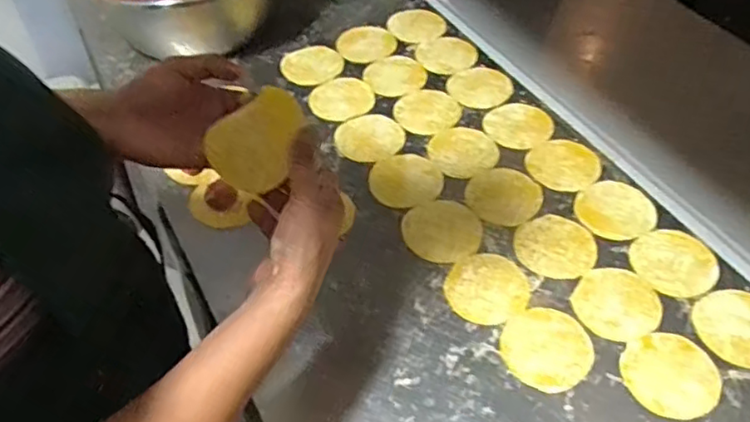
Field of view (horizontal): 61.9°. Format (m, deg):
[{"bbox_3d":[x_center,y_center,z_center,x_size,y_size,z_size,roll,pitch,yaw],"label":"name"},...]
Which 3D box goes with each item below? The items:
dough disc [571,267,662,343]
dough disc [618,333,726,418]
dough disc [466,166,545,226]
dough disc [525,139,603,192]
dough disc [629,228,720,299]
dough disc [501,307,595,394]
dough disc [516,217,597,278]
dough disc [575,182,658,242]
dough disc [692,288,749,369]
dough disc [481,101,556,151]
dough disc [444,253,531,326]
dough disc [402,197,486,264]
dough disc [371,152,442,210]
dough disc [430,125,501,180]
[{"bbox_3d":[0.239,0.091,0.617,0.078,0.004,0.082,-1,50,1],"label":"dough disc"},{"bbox_3d":[0.270,0.147,0.570,0.083,0.004,0.081,-1,50,1],"label":"dough disc"},{"bbox_3d":[0.146,-0.018,0.709,0.081,0.004,0.083,-1,50,1],"label":"dough disc"},{"bbox_3d":[0.222,-0.054,0.737,0.083,0.006,0.079,-1,50,1],"label":"dough disc"},{"bbox_3d":[0.312,0.052,0.649,0.083,0.004,0.082,-1,50,1],"label":"dough disc"},{"bbox_3d":[0.163,0.128,0.587,0.082,0.004,0.079,-1,50,1],"label":"dough disc"},{"bbox_3d":[0.192,0.038,0.663,0.081,0.005,0.078,-1,50,1],"label":"dough disc"},{"bbox_3d":[0.268,-0.002,0.696,0.085,0.004,0.083,-1,50,1],"label":"dough disc"},{"bbox_3d":[0.351,0.111,0.598,0.082,0.005,0.081,-1,50,1],"label":"dough disc"},{"bbox_3d":[0.181,-0.109,0.789,0.082,0.007,0.079,-1,50,1],"label":"dough disc"},{"bbox_3d":[0.113,0.076,0.631,0.083,0.004,0.079,-1,50,1],"label":"dough disc"},{"bbox_3d":[0.073,0.020,0.678,0.084,0.005,0.080,-1,50,1],"label":"dough disc"},{"bbox_3d":[0.035,-0.037,0.722,0.083,0.010,0.075,-23,52,-16],"label":"dough disc"},{"bbox_3d":[0.106,-0.073,0.754,0.080,0.007,0.076,-1,50,1],"label":"dough disc"}]

